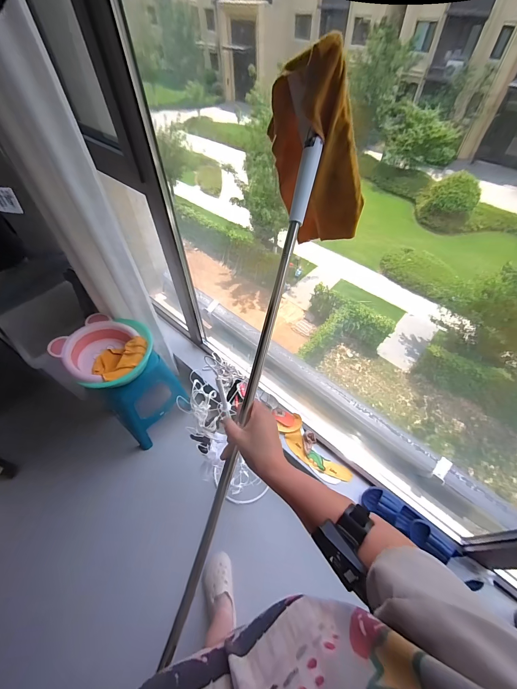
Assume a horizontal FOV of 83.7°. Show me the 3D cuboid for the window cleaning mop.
[{"bbox_3d":[0.025,0.014,0.541,0.186,0.264,0.930,13,87,11],"label":"window cleaning mop"}]

